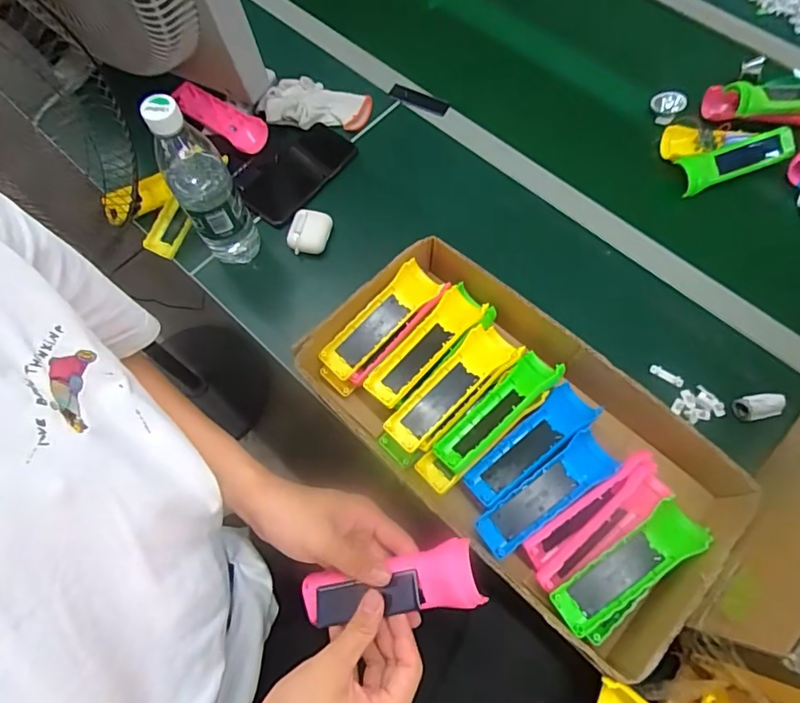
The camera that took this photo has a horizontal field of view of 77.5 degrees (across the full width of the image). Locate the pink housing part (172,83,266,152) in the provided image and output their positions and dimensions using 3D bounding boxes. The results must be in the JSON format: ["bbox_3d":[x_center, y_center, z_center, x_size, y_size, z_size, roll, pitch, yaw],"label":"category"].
[{"bbox_3d":[-0.251,-0.330,0.707,0.149,0.024,0.048,33,96,13],"label":"pink housing part"}]

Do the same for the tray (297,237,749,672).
[{"bbox_3d":[0.117,0.076,0.514,0.424,0.082,0.224,42,75,15],"label":"tray"}]

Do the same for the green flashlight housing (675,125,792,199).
[{"bbox_3d":[0.446,-0.257,0.663,0.162,0.032,0.053,-20,70,-7],"label":"green flashlight housing"}]

